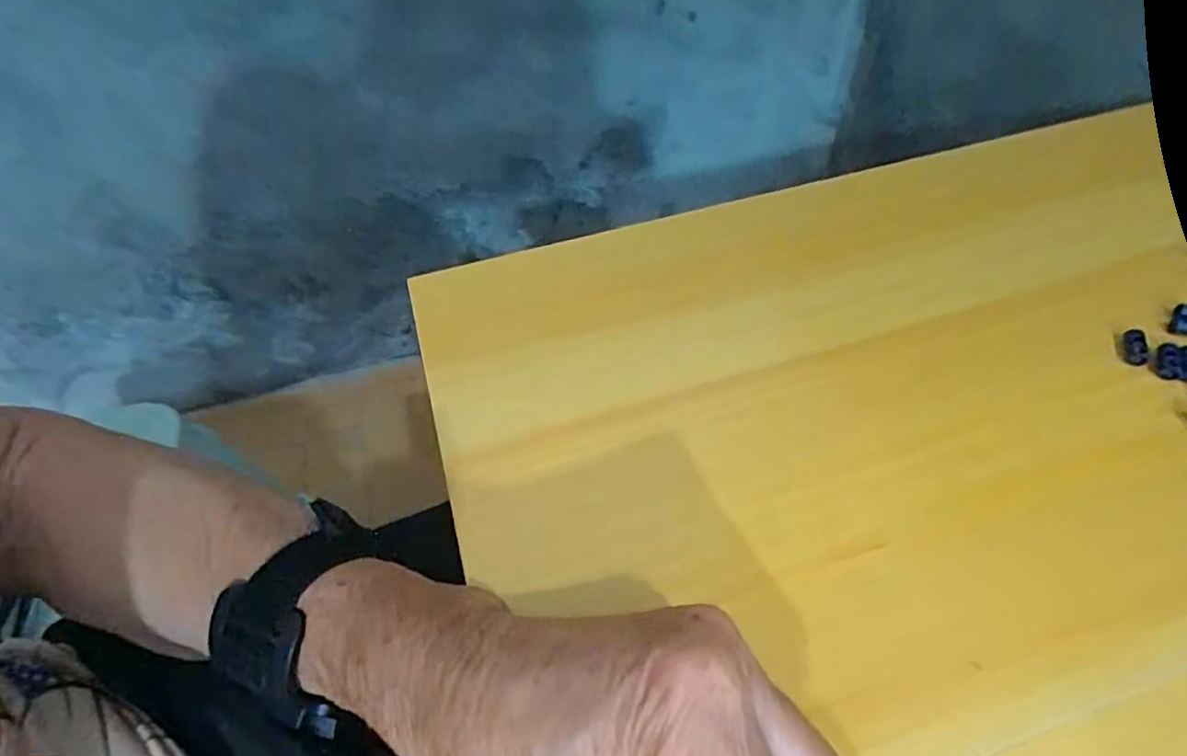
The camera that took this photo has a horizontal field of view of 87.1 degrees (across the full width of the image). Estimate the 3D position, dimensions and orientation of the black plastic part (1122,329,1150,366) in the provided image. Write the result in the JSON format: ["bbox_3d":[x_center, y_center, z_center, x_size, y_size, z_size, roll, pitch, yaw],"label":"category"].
[{"bbox_3d":[0.254,-0.014,0.292,0.009,0.004,0.021,15,54,17],"label":"black plastic part"}]

